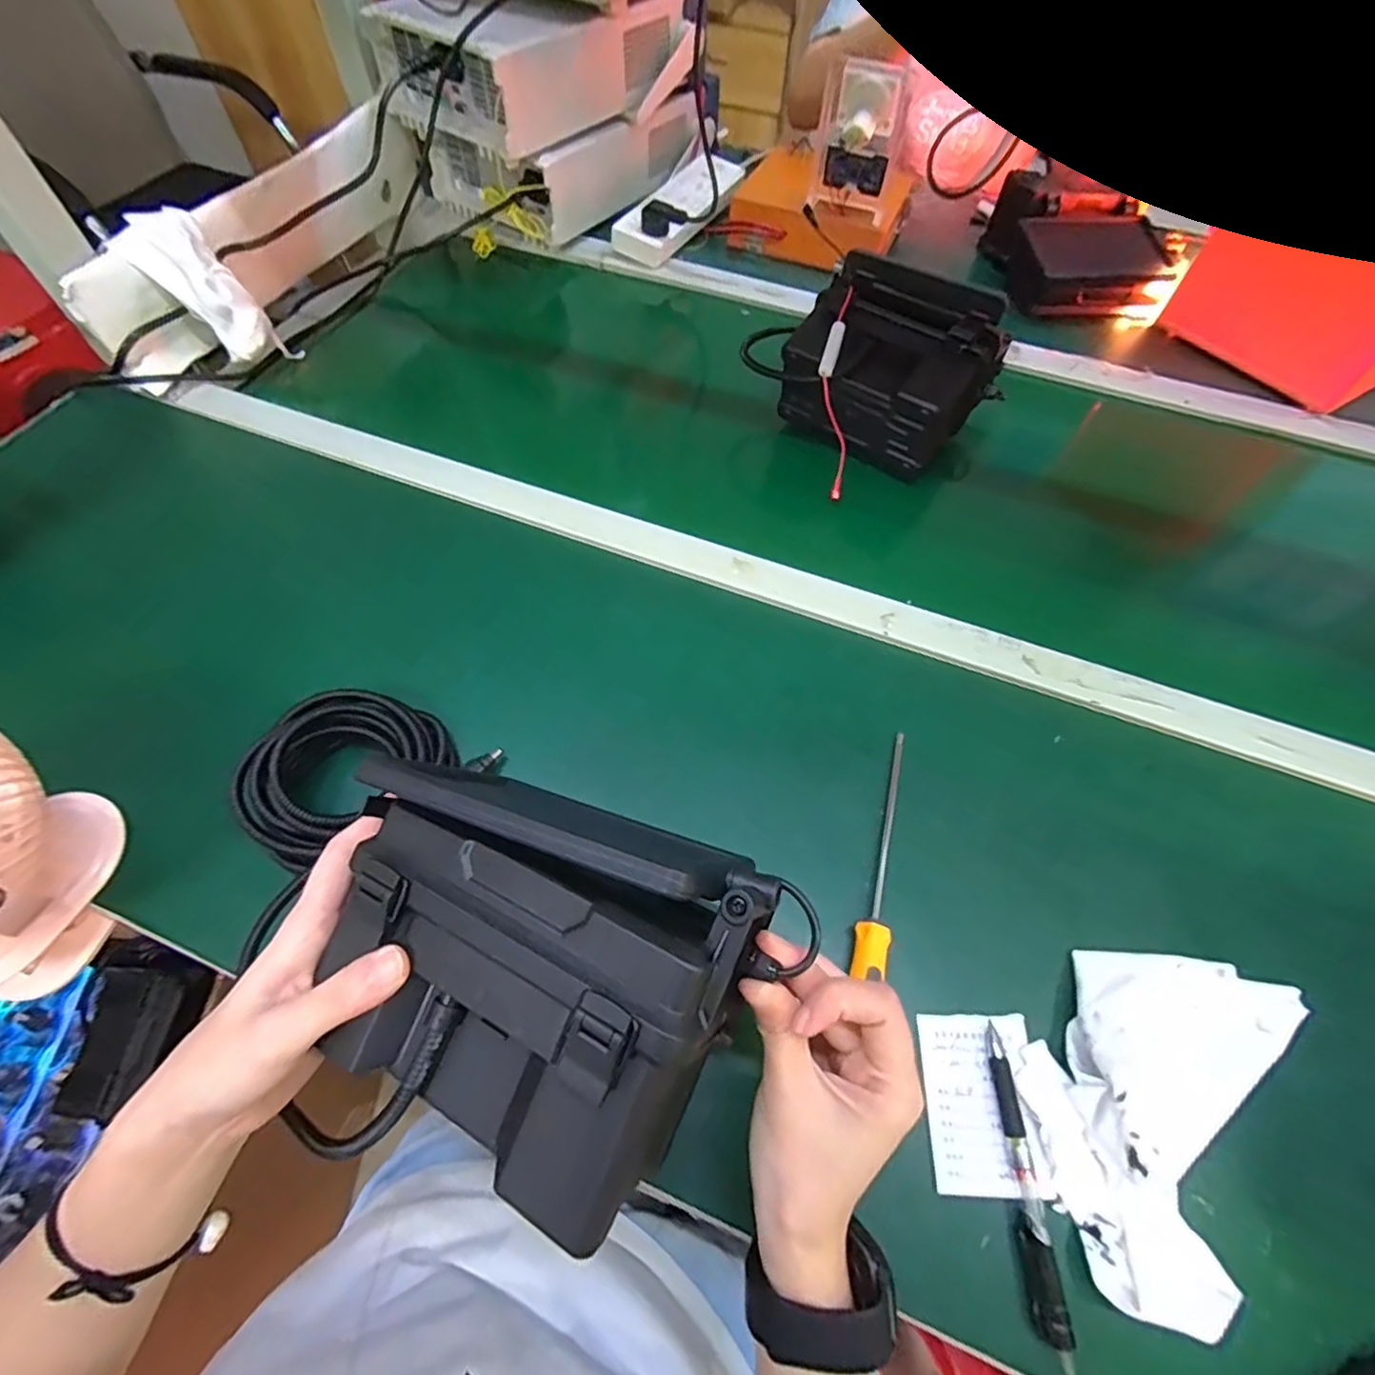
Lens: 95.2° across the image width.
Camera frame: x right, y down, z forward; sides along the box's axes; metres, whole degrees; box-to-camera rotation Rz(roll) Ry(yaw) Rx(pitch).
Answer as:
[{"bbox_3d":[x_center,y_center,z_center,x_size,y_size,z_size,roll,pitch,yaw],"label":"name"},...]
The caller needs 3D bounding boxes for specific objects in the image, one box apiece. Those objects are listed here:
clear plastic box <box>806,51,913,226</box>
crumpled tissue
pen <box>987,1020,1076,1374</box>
[{"bbox_3d":[0.196,-0.627,0.723,0.100,0.123,0.048,19,61,9],"label":"clear plastic box"},{"bbox_3d":[0.267,0.225,0.348,0.119,0.042,0.197,34,64,17],"label":"crumpled tissue"},{"bbox_3d":[0.181,0.267,0.339,0.016,0.009,0.142,1,59,-1],"label":"pen"}]

